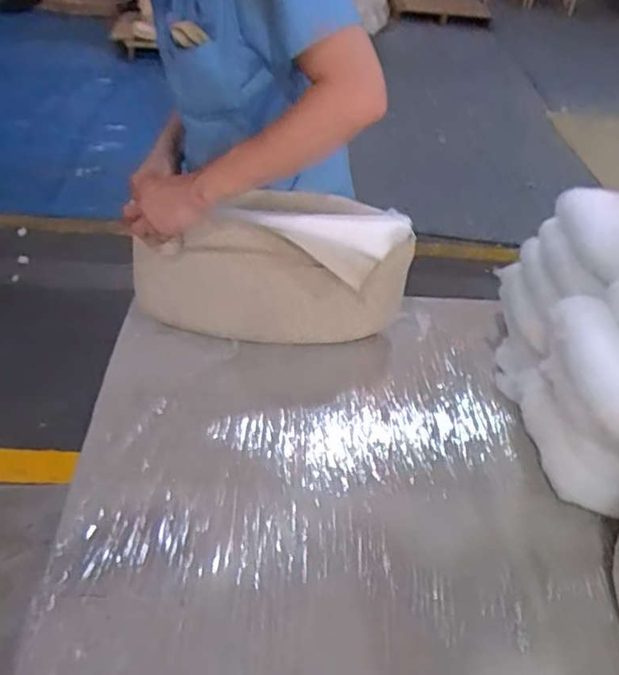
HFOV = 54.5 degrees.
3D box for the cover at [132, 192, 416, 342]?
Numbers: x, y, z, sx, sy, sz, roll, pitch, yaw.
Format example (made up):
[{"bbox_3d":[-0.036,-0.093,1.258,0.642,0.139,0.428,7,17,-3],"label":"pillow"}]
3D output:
[{"bbox_3d":[-0.065,-0.120,1.044,0.450,0.227,0.119,3,41,-4],"label":"cover"}]

